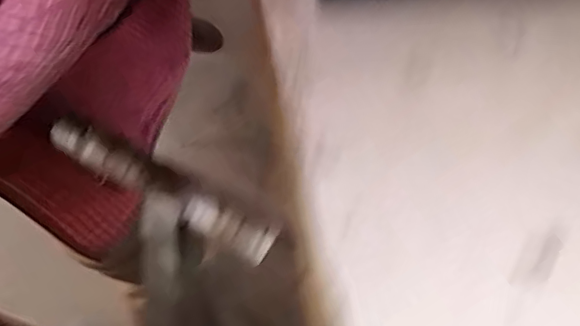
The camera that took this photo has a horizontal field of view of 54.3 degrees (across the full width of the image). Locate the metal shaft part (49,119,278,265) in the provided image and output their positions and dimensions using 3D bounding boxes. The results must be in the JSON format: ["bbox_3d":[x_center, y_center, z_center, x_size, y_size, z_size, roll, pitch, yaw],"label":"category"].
[{"bbox_3d":[-0.100,0.015,0.421,0.200,0.018,0.026,26,63,20],"label":"metal shaft part"}]

